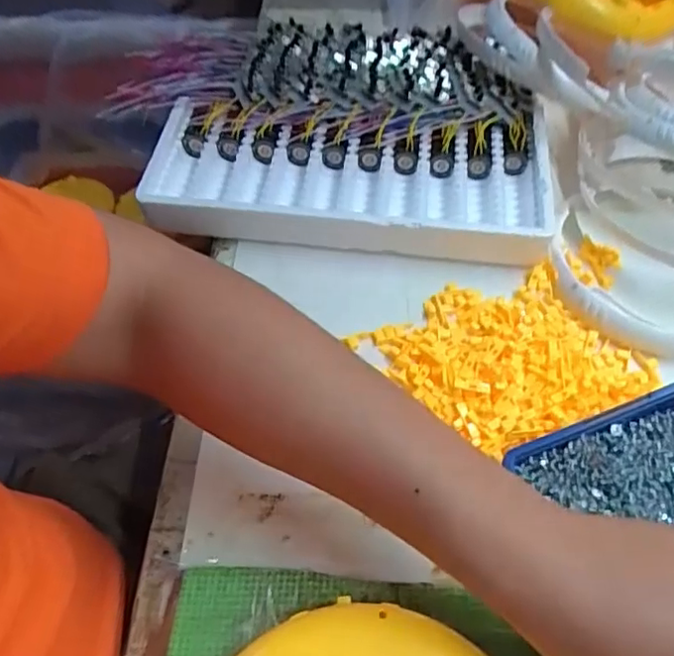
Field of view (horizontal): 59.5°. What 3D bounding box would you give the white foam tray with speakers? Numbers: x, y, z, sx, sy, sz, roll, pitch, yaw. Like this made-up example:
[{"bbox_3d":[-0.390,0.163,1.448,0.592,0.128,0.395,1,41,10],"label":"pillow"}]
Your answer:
[{"bbox_3d":[-0.006,-0.182,0.549,0.385,0.054,0.262,2,56,3],"label":"white foam tray with speakers"}]

